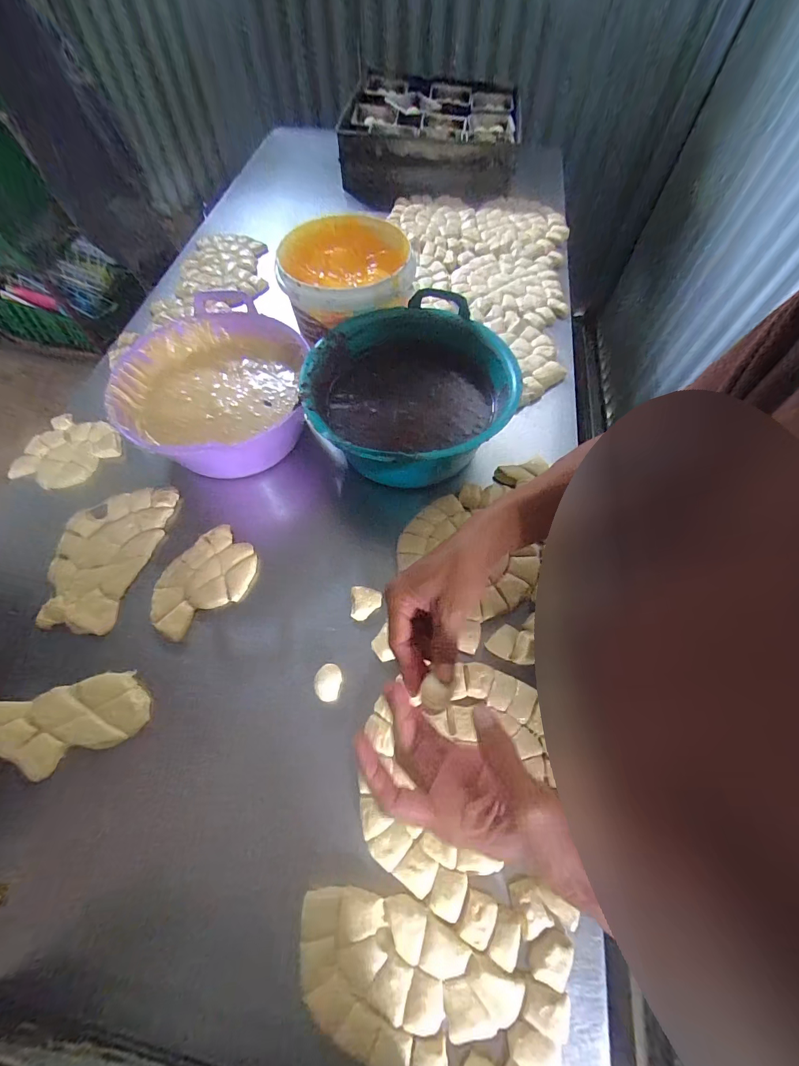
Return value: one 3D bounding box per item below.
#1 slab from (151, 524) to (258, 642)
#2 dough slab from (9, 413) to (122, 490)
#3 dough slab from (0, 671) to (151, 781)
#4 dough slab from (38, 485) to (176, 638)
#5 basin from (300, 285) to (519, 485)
[{"bbox_3d":[-0.268,0.066,0.531,0.106,0.009,0.151,33,67,15],"label":"slab"},{"bbox_3d":[-0.538,-0.135,0.629,0.147,0.019,0.135,25,65,11],"label":"dough slab"},{"bbox_3d":[-0.389,0.222,0.454,0.176,0.012,0.090,-14,64,-8],"label":"dough slab"},{"bbox_3d":[-0.418,0.028,0.547,0.133,0.013,0.214,6,63,2],"label":"dough slab"},{"bbox_3d":[0.020,-0.211,0.595,0.285,0.110,0.294,1,63,-1],"label":"basin"}]

